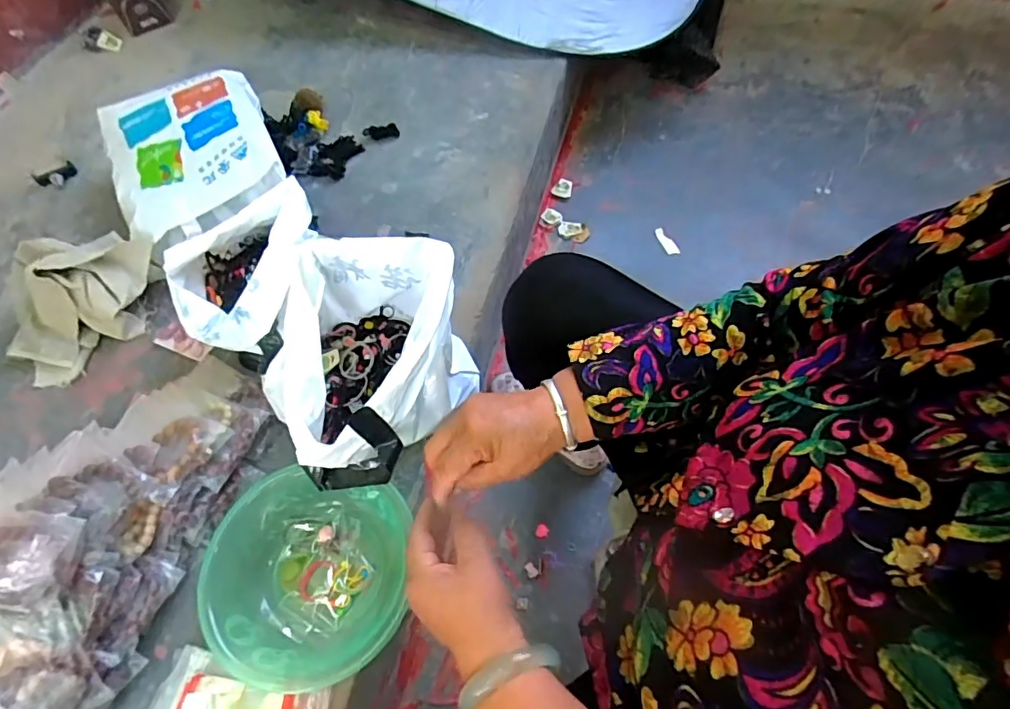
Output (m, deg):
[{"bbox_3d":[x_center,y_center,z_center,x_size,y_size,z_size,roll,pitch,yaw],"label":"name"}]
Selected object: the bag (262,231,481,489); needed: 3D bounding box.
[{"bbox_3d":[-0.197,0.001,0.667,0.265,0.204,0.288,27,65,16],"label":"bag"}]

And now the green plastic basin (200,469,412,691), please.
[{"bbox_3d":[-0.222,0.258,0.604,0.239,0.062,0.219,-1,60,1],"label":"green plastic basin"}]

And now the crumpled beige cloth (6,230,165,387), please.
[{"bbox_3d":[-0.657,-0.094,0.792,0.186,0.103,0.245,36,67,20],"label":"crumpled beige cloth"}]

